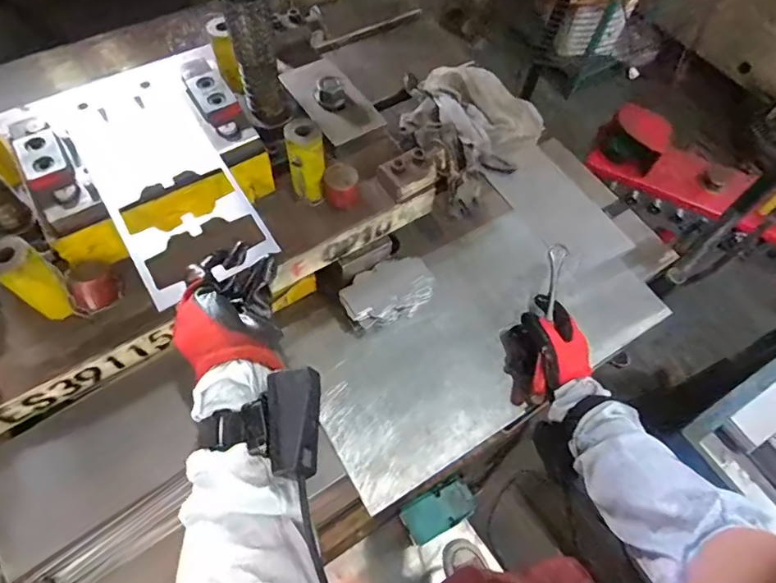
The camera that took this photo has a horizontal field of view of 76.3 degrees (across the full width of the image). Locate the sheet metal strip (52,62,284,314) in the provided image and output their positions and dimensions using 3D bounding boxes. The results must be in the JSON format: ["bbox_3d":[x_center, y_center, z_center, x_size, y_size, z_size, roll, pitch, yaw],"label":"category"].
[{"bbox_3d":[-0.235,-0.127,0.510,0.124,0.010,0.296,-29,67,-17],"label":"sheet metal strip"}]

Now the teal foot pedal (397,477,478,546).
[{"bbox_3d":[0.132,0.555,1.255,0.188,0.034,0.094,-24,64,-15],"label":"teal foot pedal"}]

